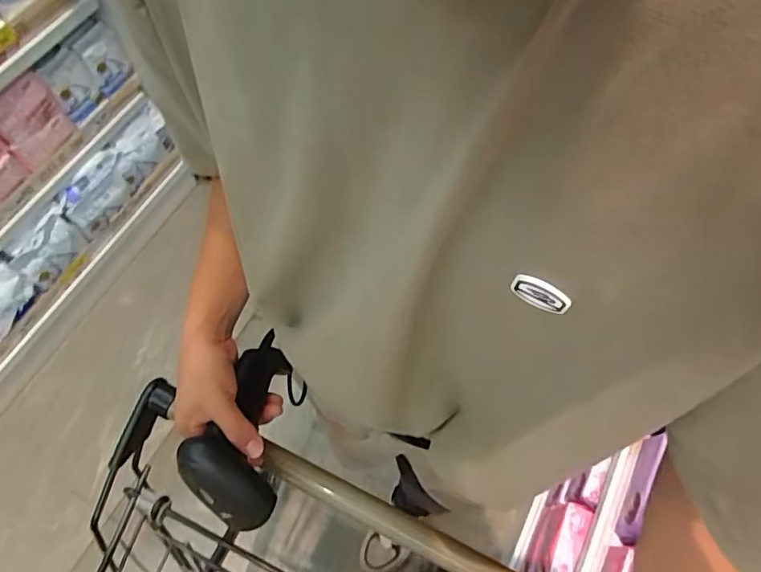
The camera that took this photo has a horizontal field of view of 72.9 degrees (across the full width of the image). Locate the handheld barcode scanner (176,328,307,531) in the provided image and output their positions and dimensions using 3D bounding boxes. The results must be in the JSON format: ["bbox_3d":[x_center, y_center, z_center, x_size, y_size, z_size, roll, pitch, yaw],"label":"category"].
[{"bbox_3d":[-0.130,0.131,0.483,0.092,0.056,0.174,28,47,-21],"label":"handheld barcode scanner"}]

